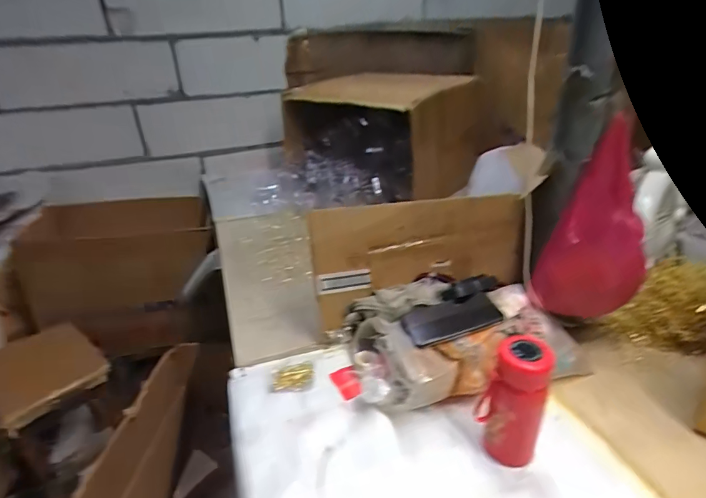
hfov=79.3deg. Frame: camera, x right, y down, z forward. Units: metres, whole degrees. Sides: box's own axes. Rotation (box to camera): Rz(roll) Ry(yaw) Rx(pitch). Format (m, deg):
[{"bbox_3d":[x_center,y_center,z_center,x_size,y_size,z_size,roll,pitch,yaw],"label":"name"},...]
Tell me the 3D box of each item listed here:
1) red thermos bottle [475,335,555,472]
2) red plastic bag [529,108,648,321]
[{"bbox_3d":[0.214,0.206,0.562,0.069,0.184,0.063,-2,27,1],"label":"red thermos bottle"},{"bbox_3d":[0.387,-0.028,0.676,0.153,0.290,0.062,11,30,24],"label":"red plastic bag"}]

